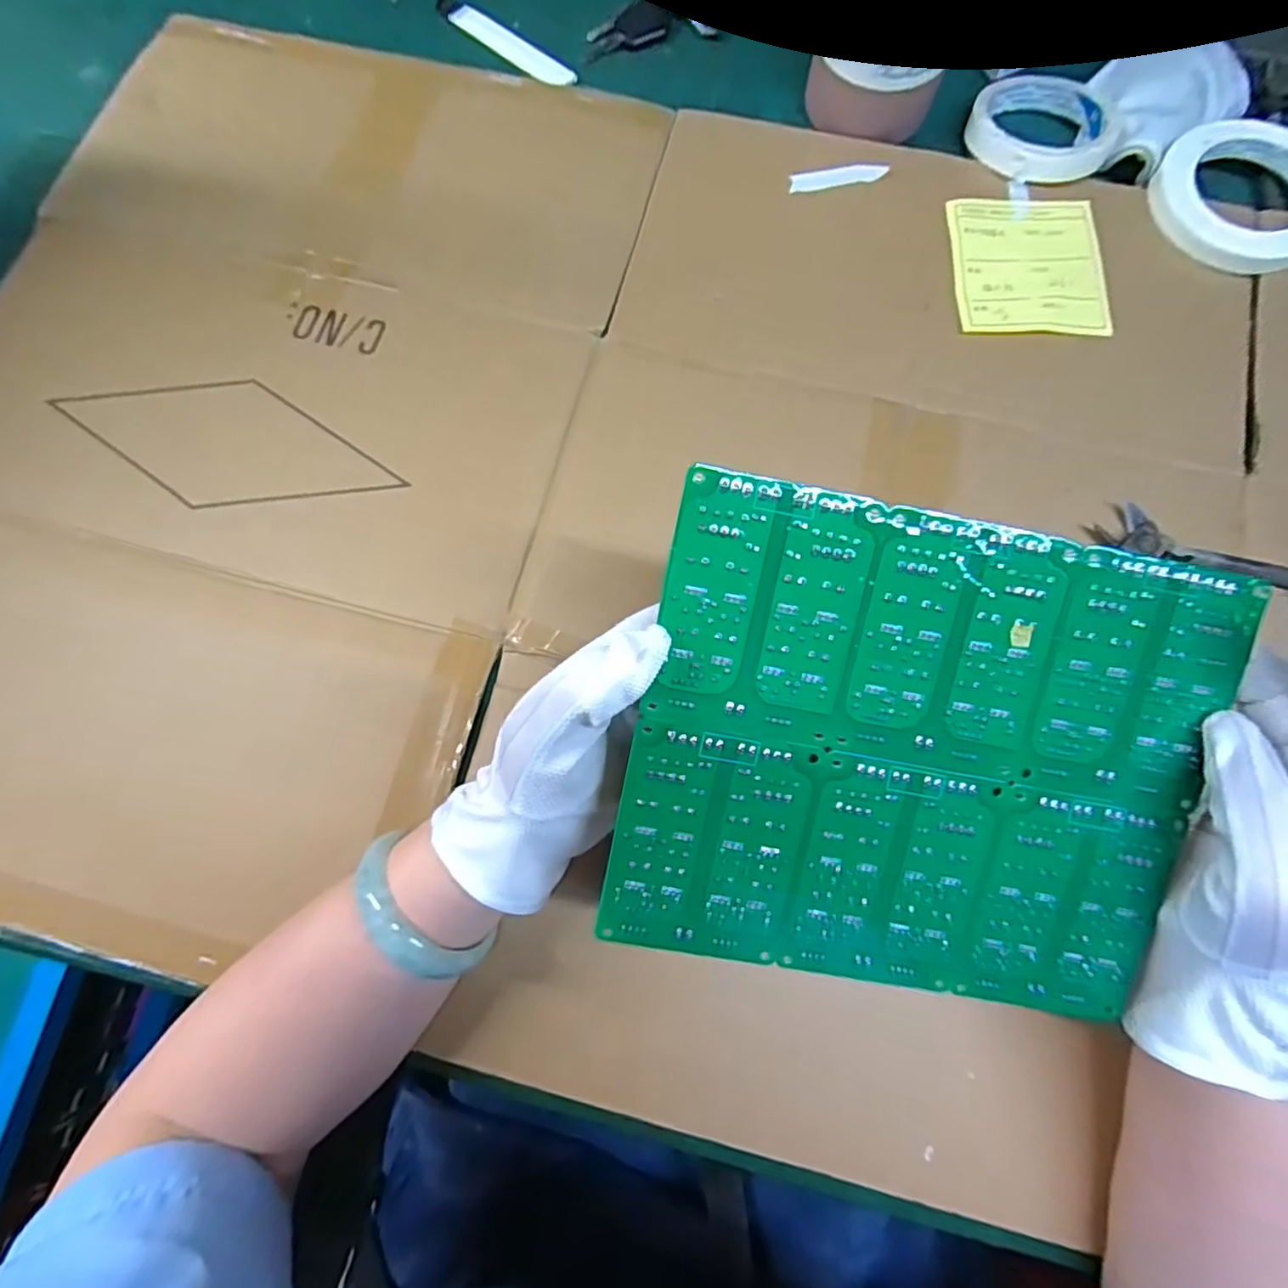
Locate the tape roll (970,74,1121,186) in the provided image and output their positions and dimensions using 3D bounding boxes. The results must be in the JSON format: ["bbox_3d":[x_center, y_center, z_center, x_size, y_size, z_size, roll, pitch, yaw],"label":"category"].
[{"bbox_3d":[0.273,-0.354,0.421,0.094,0.015,0.098,0,76,1],"label":"tape roll"}]

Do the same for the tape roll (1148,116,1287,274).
[{"bbox_3d":[0.396,-0.294,0.405,0.111,0.020,0.110,0,76,1],"label":"tape roll"}]

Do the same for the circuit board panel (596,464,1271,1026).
[{"bbox_3d":[0.100,0.044,0.226,0.203,0.004,0.173,11,99,-3],"label":"circuit board panel"}]

